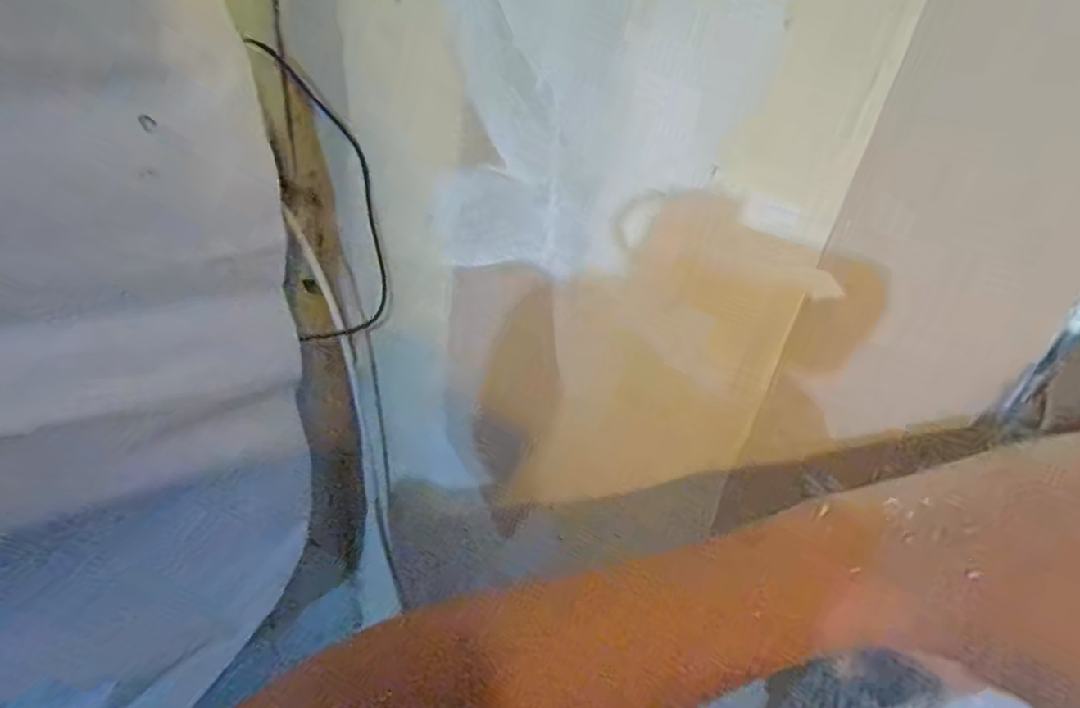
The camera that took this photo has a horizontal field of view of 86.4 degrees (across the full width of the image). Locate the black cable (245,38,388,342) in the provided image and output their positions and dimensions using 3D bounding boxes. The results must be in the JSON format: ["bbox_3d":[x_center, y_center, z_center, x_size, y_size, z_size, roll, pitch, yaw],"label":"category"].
[{"bbox_3d":[-0.152,-0.107,0.403,0.062,0.190,0.067,-15,38,-32],"label":"black cable"}]

